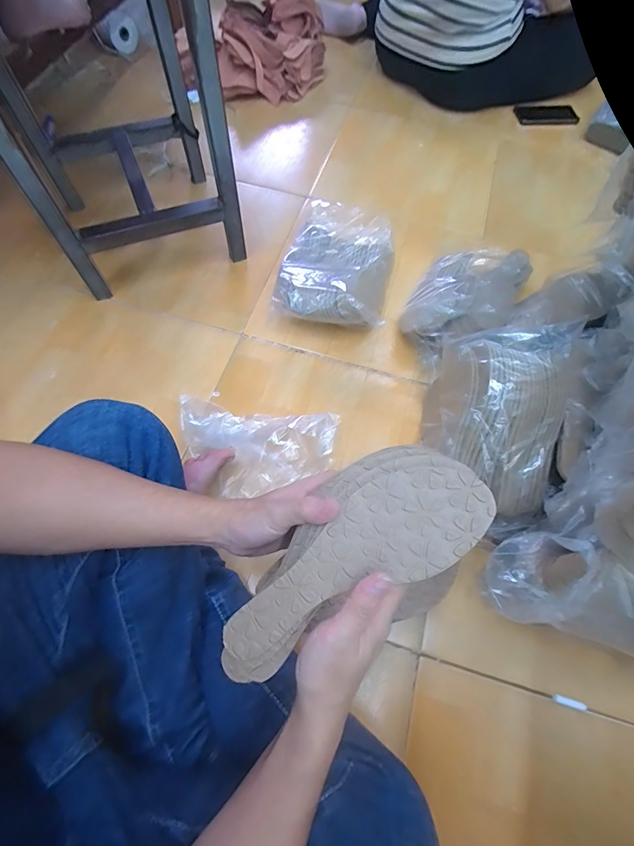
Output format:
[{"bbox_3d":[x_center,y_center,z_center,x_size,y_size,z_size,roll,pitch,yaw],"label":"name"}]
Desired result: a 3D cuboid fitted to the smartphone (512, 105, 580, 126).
[{"bbox_3d":[0.620,-0.835,1.036,0.168,0.008,0.088,0,65,-1],"label":"smartphone"}]

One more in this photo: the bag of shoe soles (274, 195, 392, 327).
[{"bbox_3d":[0.044,-0.303,0.725,0.192,0.079,0.293,10,65,3],"label":"bag of shoe soles"}]

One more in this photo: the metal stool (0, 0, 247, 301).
[{"bbox_3d":[-0.317,-0.485,0.561,0.295,0.499,0.299,-23,67,-12],"label":"metal stool"}]

